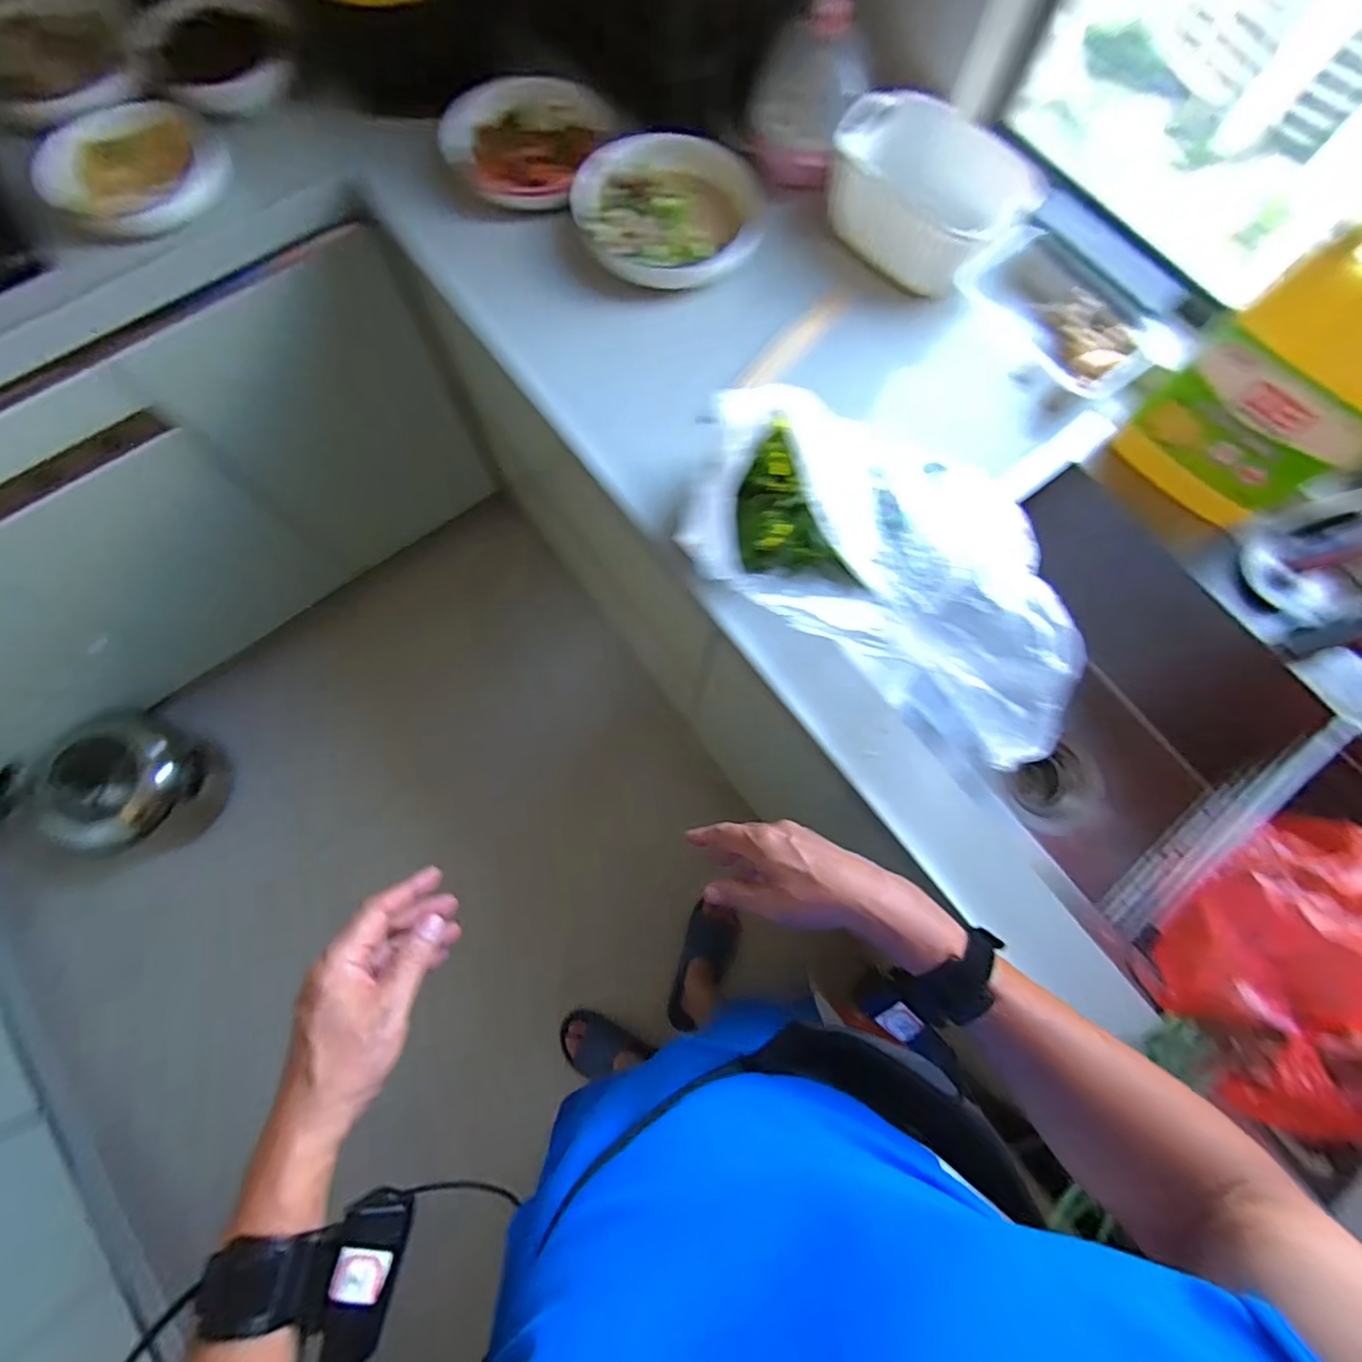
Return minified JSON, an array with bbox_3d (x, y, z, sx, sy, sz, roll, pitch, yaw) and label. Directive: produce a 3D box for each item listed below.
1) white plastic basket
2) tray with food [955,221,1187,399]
[{"bbox_3d":[0.293,-0.595,0.721,0.238,0.091,0.156,39,78,8],"label":"white plastic basket"},{"bbox_3d":[0.456,-0.436,0.699,0.132,0.045,0.243,-37,80,-10],"label":"tray with food"}]

